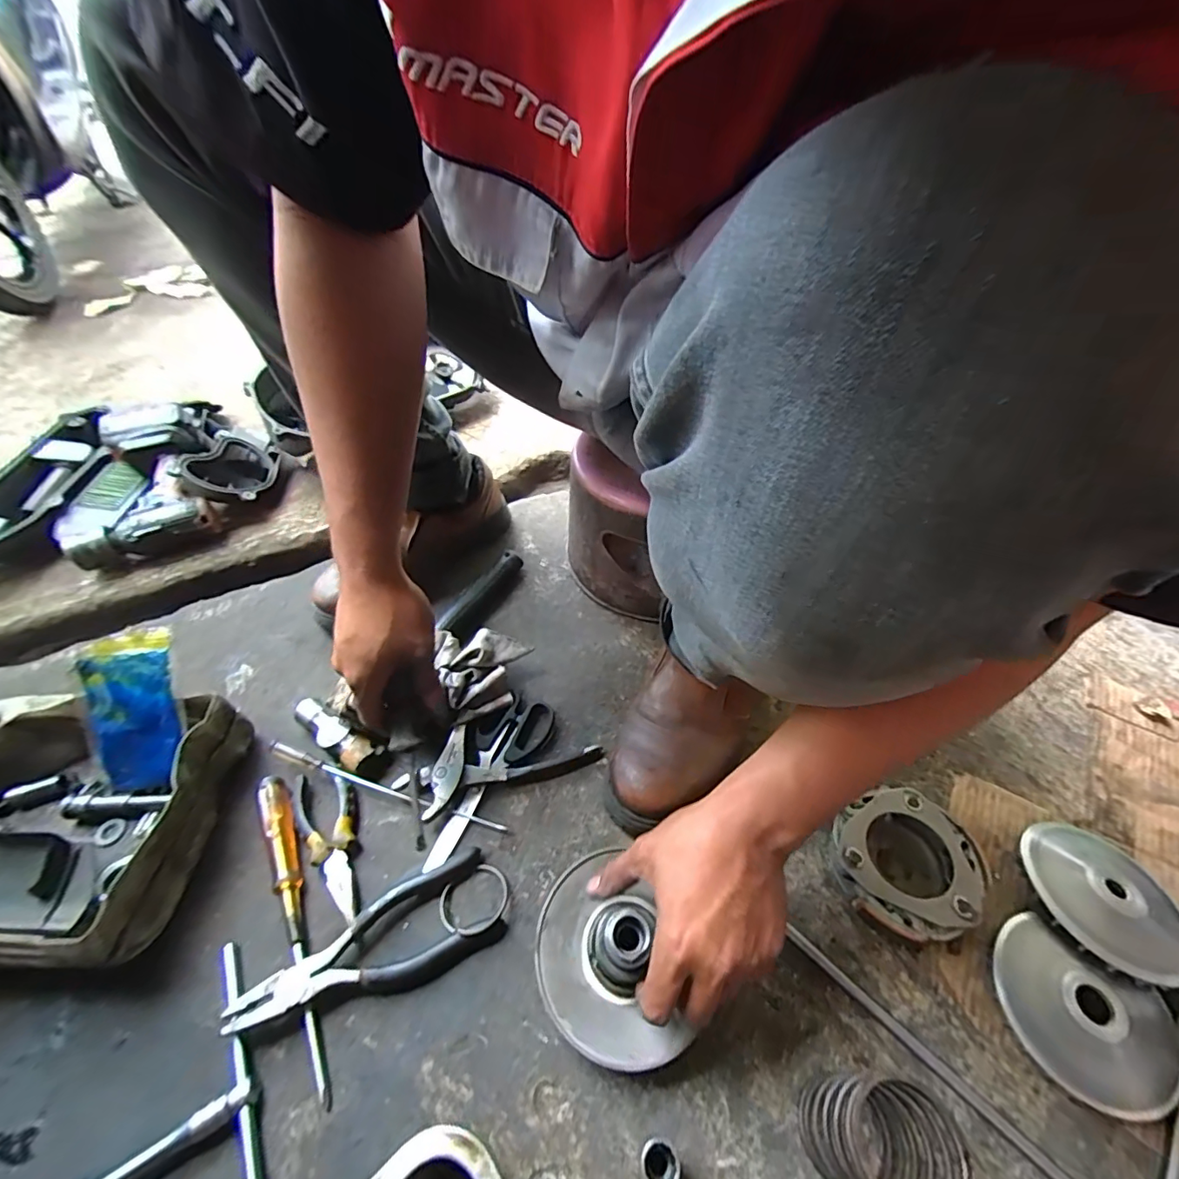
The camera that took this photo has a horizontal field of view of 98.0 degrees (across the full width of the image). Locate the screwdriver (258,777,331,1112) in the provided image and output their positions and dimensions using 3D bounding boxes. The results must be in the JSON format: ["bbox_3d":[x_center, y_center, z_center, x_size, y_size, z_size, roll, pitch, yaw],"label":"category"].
[{"bbox_3d":[-0.241,0.266,0.416,0.022,0.023,0.244,-24,55,-18],"label":"screwdriver"}]

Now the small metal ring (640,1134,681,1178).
[{"bbox_3d":[0.043,0.360,0.322,0.025,0.036,0.021,-36,59,-25],"label":"small metal ring"}]

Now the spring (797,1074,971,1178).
[{"bbox_3d":[0.167,0.321,0.302,0.057,0.102,0.050,8,51,6],"label":"spring"}]

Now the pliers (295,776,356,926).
[{"bbox_3d":[-0.229,0.225,0.454,0.048,0.016,0.135,-19,54,-15],"label":"pliers"}]

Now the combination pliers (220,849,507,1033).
[{"bbox_3d":[-0.168,0.284,0.396,0.191,0.023,0.069,-23,55,-18],"label":"combination pliers"}]

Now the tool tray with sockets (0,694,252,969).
[{"bbox_3d":[-0.492,0.201,0.445,0.298,0.077,0.201,0,51,0],"label":"tool tray with sockets"}]

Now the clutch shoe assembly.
[{"bbox_3d":[0.260,0.227,0.426,0.111,0.034,0.103,0,51,0],"label":"clutch shoe assembly"}]

